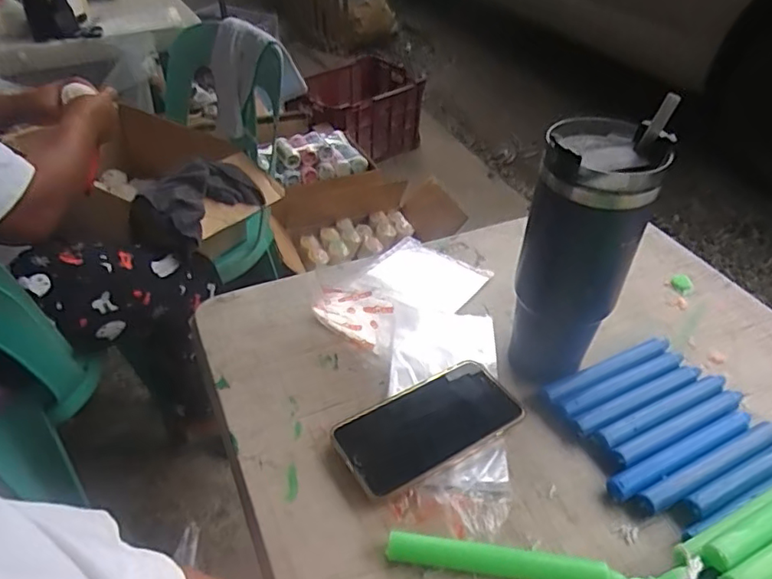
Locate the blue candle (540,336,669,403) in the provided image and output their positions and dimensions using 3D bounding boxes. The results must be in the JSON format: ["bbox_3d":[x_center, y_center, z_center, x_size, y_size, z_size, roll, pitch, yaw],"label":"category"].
[{"bbox_3d":[0.214,0.078,0.543,0.148,0.019,0.021,-17,45,-20],"label":"blue candle"}]

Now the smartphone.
[{"bbox_3d":[0.040,0.114,0.488,0.162,0.014,0.080,-23,47,-25],"label":"smartphone"}]

